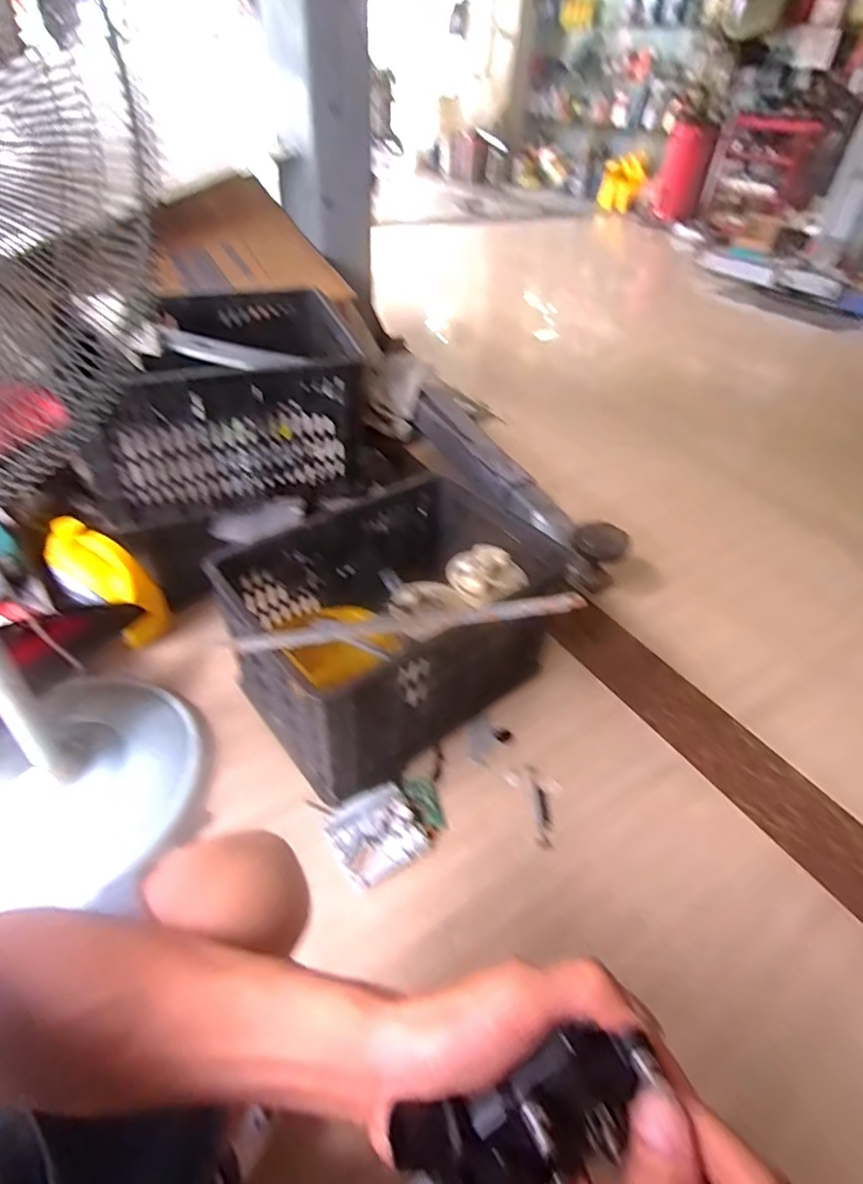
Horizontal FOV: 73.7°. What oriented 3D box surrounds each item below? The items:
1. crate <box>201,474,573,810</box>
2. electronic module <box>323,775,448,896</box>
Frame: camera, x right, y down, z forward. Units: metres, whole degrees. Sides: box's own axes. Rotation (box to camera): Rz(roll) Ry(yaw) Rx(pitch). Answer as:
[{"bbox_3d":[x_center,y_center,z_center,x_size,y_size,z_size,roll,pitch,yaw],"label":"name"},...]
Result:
[{"bbox_3d":[-0.072,0.045,1.018,0.508,0.289,0.417,-30,53,-33],"label":"crate"},{"bbox_3d":[-0.062,0.349,0.867,0.175,0.021,0.125,-21,49,-26],"label":"electronic module"}]

